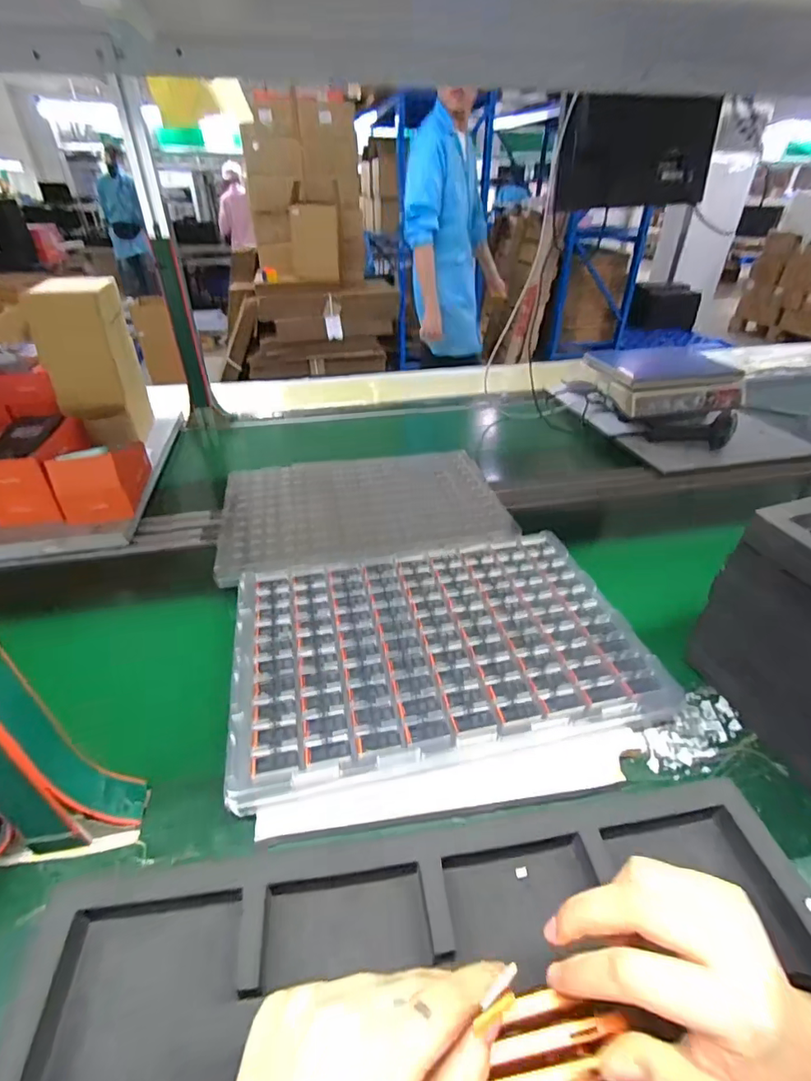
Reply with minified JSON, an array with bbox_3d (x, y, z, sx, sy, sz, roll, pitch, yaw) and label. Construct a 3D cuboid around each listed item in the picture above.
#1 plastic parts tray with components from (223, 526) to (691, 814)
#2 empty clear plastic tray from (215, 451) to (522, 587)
[{"bbox_3d":[0.033,0.110,0.570,0.444,0.024,0.307,-7,34,-11],"label":"plastic parts tray with components"},{"bbox_3d":[-0.075,-0.067,0.812,0.444,0.017,0.332,-8,34,-11],"label":"empty clear plastic tray"}]

